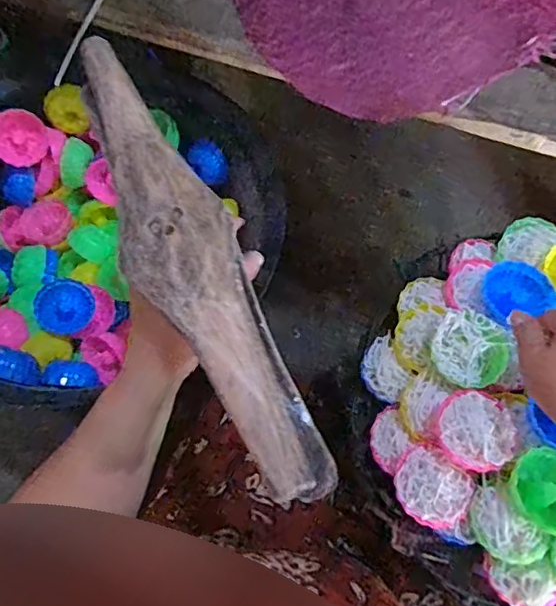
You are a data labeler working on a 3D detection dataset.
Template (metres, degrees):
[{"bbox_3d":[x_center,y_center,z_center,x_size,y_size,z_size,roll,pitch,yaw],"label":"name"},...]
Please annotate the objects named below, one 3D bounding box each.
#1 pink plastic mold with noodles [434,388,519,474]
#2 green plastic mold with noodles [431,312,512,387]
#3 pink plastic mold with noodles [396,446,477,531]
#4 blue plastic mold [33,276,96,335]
[{"bbox_3d":[0.151,0.099,0.426,0.059,0.025,0.059,1,67,-1],"label":"pink plastic mold with noodles"},{"bbox_3d":[0.157,0.036,0.447,0.060,0.022,0.060,1,67,-1],"label":"green plastic mold with noodles"},{"bbox_3d":[0.119,0.140,0.422,0.057,0.012,0.052,1,67,-1],"label":"pink plastic mold with noodles"},{"bbox_3d":[-0.235,0.006,0.612,0.058,0.027,0.060,28,70,-17],"label":"blue plastic mold"}]

